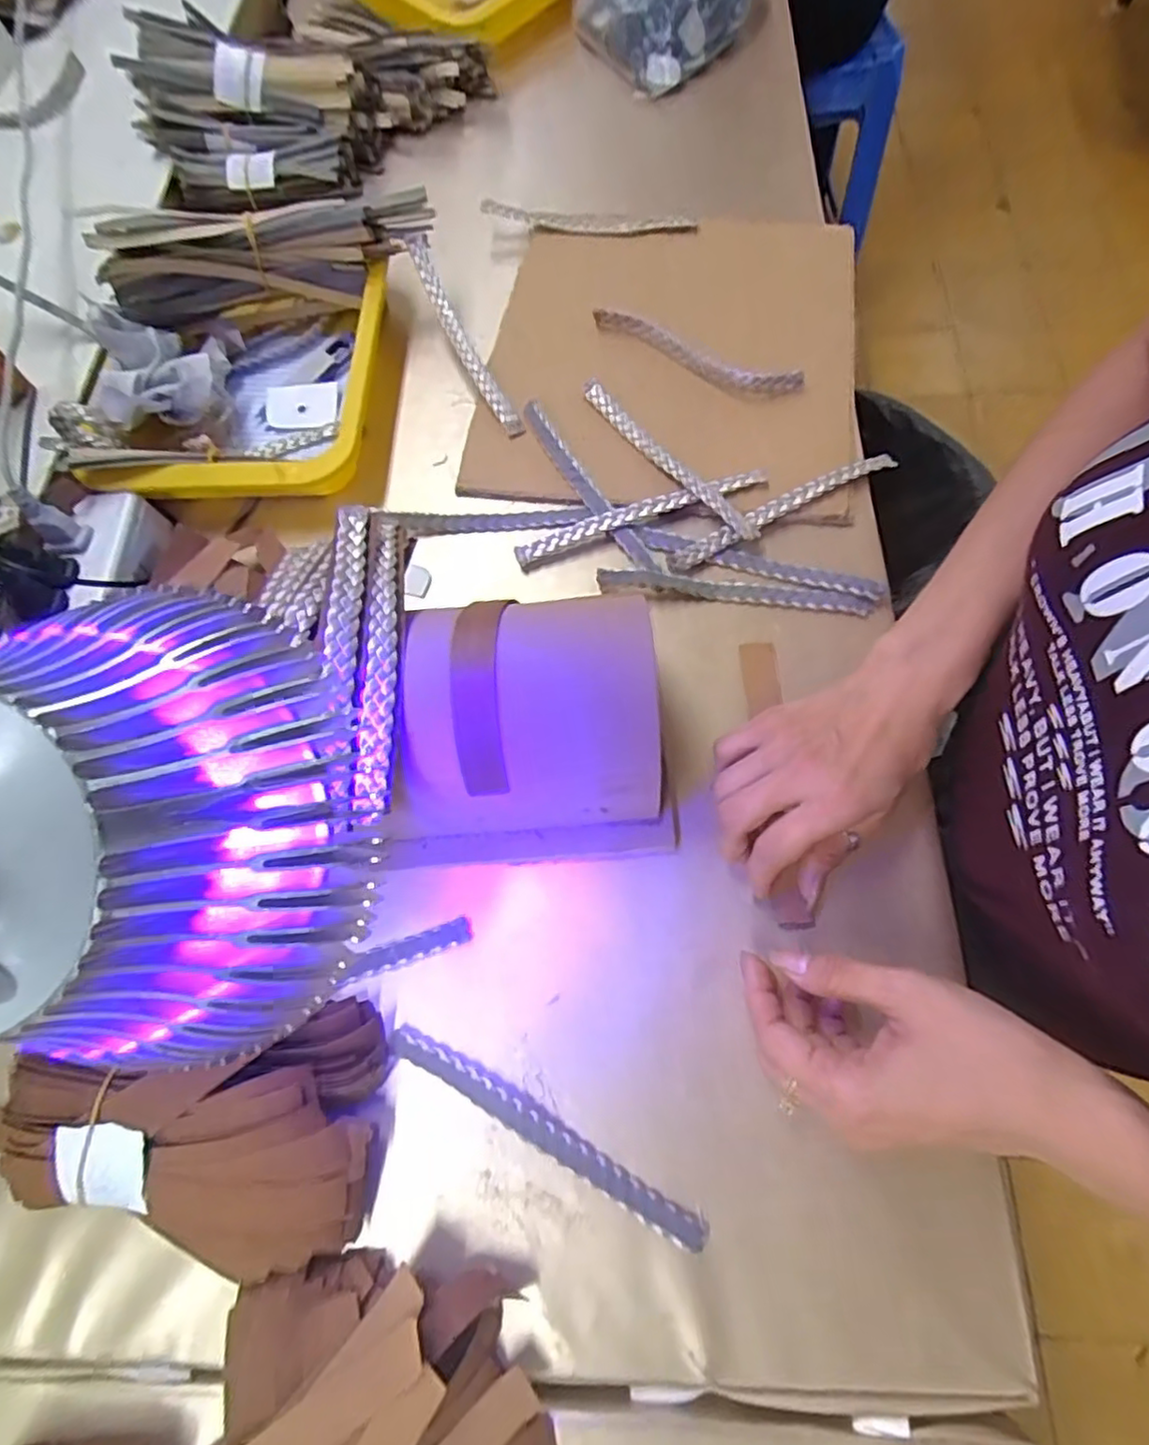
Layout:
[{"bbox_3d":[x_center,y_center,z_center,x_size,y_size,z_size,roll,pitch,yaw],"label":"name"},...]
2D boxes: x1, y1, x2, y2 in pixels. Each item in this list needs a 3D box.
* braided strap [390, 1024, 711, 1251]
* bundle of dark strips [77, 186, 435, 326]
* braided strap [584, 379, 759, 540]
[{"bbox_3d":[-0.016,0.196,0.312,0.170,0.010,0.017,26,73,13],"label":"braided strap"},{"bbox_3d":[-0.220,-0.346,0.485,0.233,0.084,0.058,-14,70,-2],"label":"bundle of dark strips"},{"bbox_3d":[0.061,-0.180,0.443,0.011,0.013,0.165,-38,72,-11],"label":"braided strap"}]

